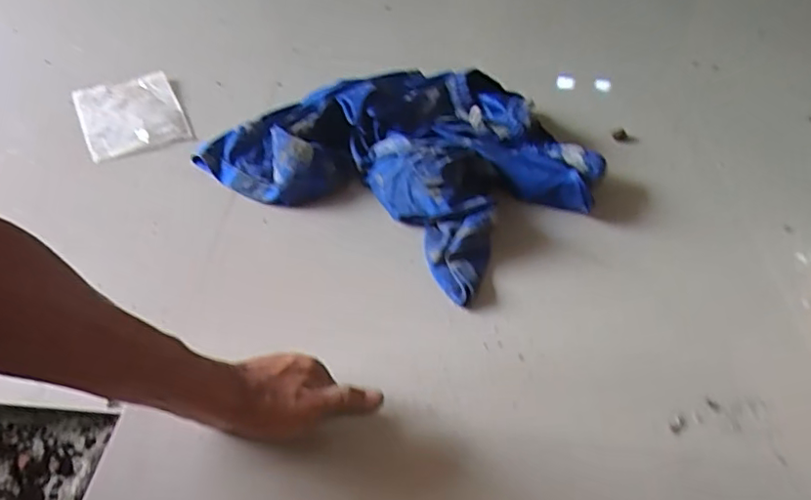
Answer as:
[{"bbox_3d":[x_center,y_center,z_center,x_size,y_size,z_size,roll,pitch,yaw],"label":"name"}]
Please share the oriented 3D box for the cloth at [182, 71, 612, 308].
[{"bbox_3d":[0.011,-0.126,0.701,0.418,0.066,0.325,27,50,19],"label":"cloth"}]

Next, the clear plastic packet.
[{"bbox_3d":[-0.354,-0.174,0.745,0.119,0.017,0.165,-19,51,-21],"label":"clear plastic packet"}]

